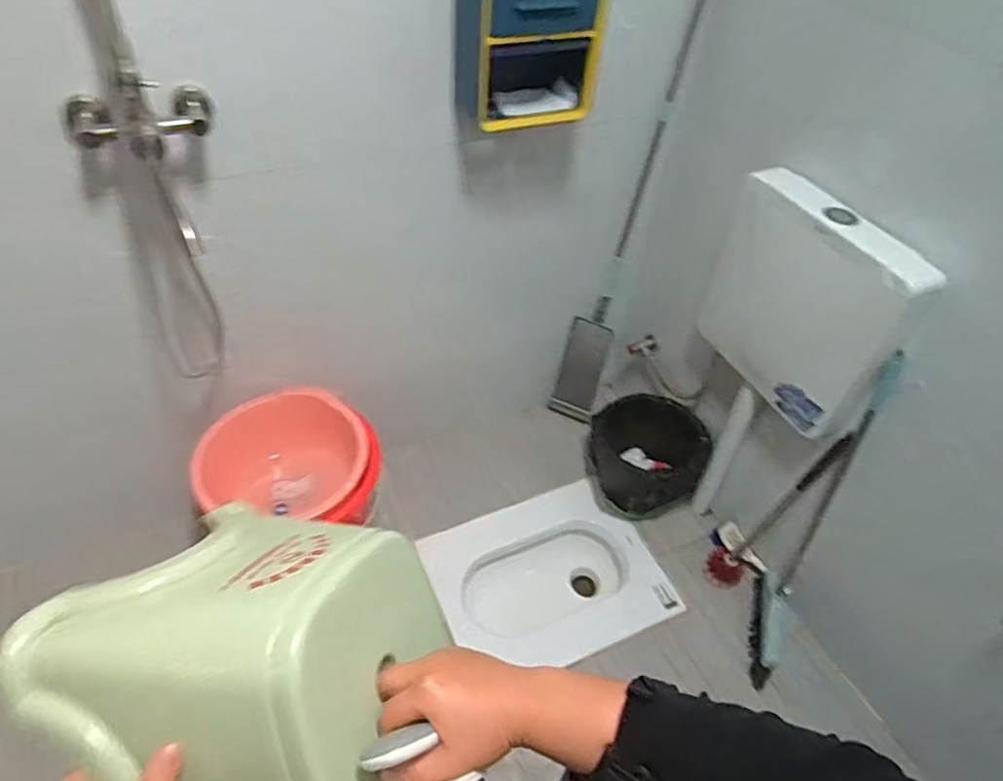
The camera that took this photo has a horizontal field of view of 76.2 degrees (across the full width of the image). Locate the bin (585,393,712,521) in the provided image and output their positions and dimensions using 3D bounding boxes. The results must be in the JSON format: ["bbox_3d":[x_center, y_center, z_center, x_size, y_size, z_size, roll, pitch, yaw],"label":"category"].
[{"bbox_3d":[0.363,0.172,1.677,0.310,0.216,0.275,32,57,23],"label":"bin"}]

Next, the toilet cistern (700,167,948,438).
[{"bbox_3d":[0.572,-0.157,1.243,0.115,0.396,0.396,-23,54,-18],"label":"toilet cistern"}]

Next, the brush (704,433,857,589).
[{"bbox_3d":[0.592,0.275,1.432,0.162,0.511,0.099,-29,56,-22],"label":"brush"}]

